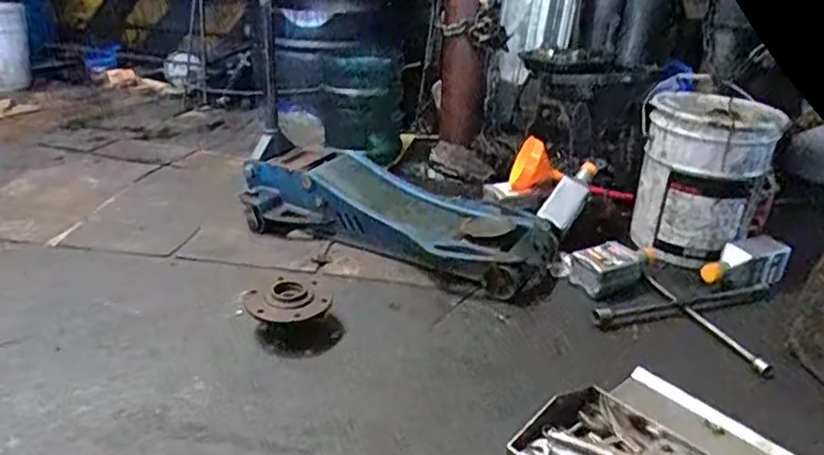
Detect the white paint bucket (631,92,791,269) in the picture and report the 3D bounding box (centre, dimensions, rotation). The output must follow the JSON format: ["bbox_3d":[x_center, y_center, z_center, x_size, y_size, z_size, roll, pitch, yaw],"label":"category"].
[{"bbox_3d":[0.708,-0.128,1.599,0.274,0.379,0.274,13,28,21],"label":"white paint bucket"}]

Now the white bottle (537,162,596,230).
[{"bbox_3d":[0.397,-0.089,1.643,0.085,0.063,0.214,24,69,40],"label":"white bottle"}]

